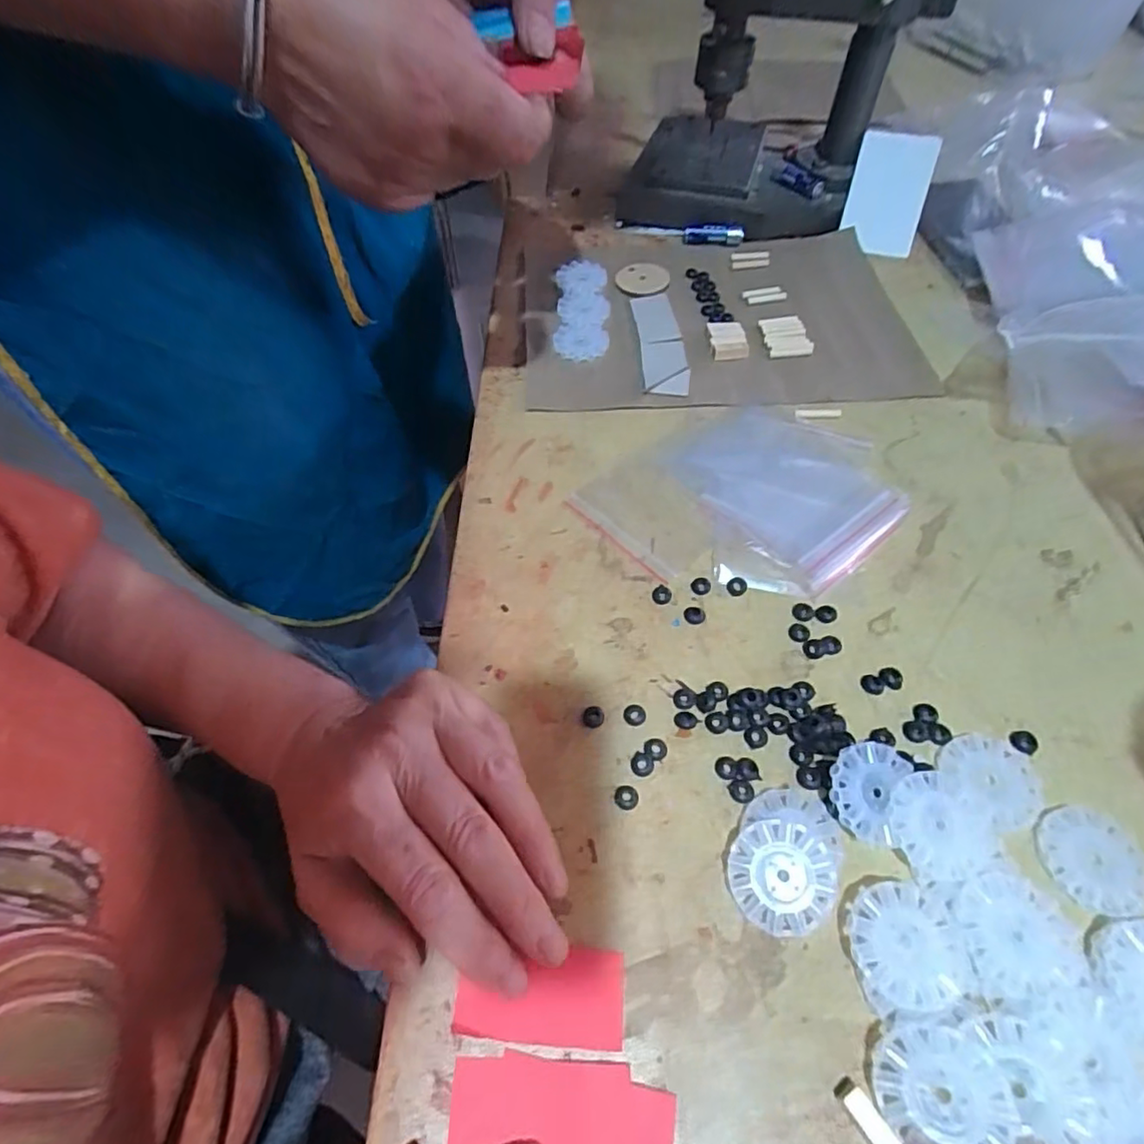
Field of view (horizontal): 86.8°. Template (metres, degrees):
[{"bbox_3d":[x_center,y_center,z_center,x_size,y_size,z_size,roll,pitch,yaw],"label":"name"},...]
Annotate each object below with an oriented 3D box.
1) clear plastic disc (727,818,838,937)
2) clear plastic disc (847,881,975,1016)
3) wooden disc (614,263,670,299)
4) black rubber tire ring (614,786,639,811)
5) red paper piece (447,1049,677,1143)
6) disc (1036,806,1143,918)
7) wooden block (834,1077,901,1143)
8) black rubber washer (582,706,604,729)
[{"bbox_3d":[0.081,0.117,0.232,0.039,0.004,0.038,5,72,12],"label":"clear plastic disc"},{"bbox_3d":[0.122,0.134,0.217,0.040,0.004,0.040,0,54,0],"label":"clear plastic disc"},{"bbox_3d":[0.056,-0.231,0.480,0.041,0.007,0.041,0,54,0],"label":"wooden disc"},{"bbox_3d":[0.023,0.095,0.255,0.010,0.004,0.010,0,54,0],"label":"black rubber tire ring"},{"bbox_3d":[-0.004,0.180,0.199,0.073,0.004,0.033,10,55,6],"label":"red paper piece"},{"bbox_3d":[0.209,0.113,0.240,0.041,0.004,0.039,0,54,0],"label":"disc"},{"bbox_3d":[0.097,0.178,0.194,0.008,0.006,0.026,-29,59,-19],"label":"wooden block"},{"bbox_3d":[0.010,0.066,0.276,0.010,0.004,0.010,0,54,0],"label":"black rubber washer"}]

